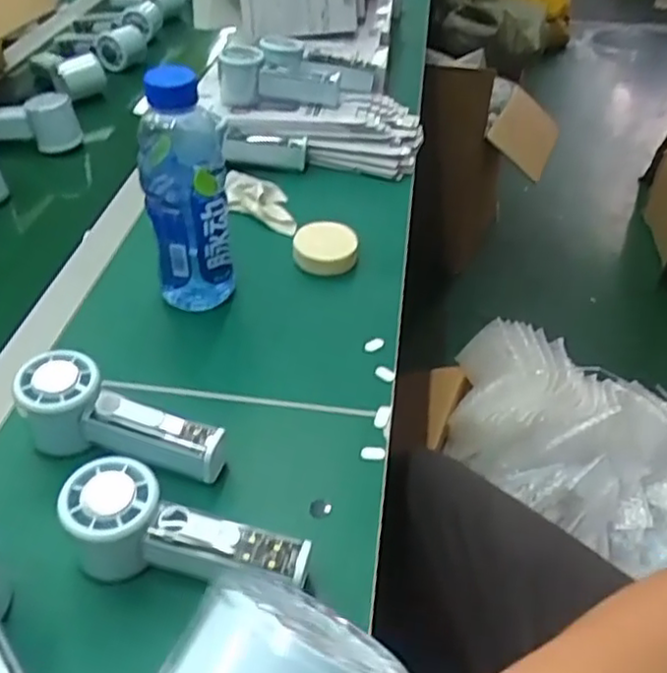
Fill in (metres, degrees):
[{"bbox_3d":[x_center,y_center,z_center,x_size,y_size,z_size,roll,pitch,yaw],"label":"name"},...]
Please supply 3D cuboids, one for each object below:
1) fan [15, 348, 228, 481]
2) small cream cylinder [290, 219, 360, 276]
[{"bbox_3d":[-0.151,0.056,0.490,0.151,0.057,0.056,9,42,7],"label":"fan"},{"bbox_3d":[-0.009,-0.092,0.684,0.064,0.026,0.057,3,42,1],"label":"small cream cylinder"}]

